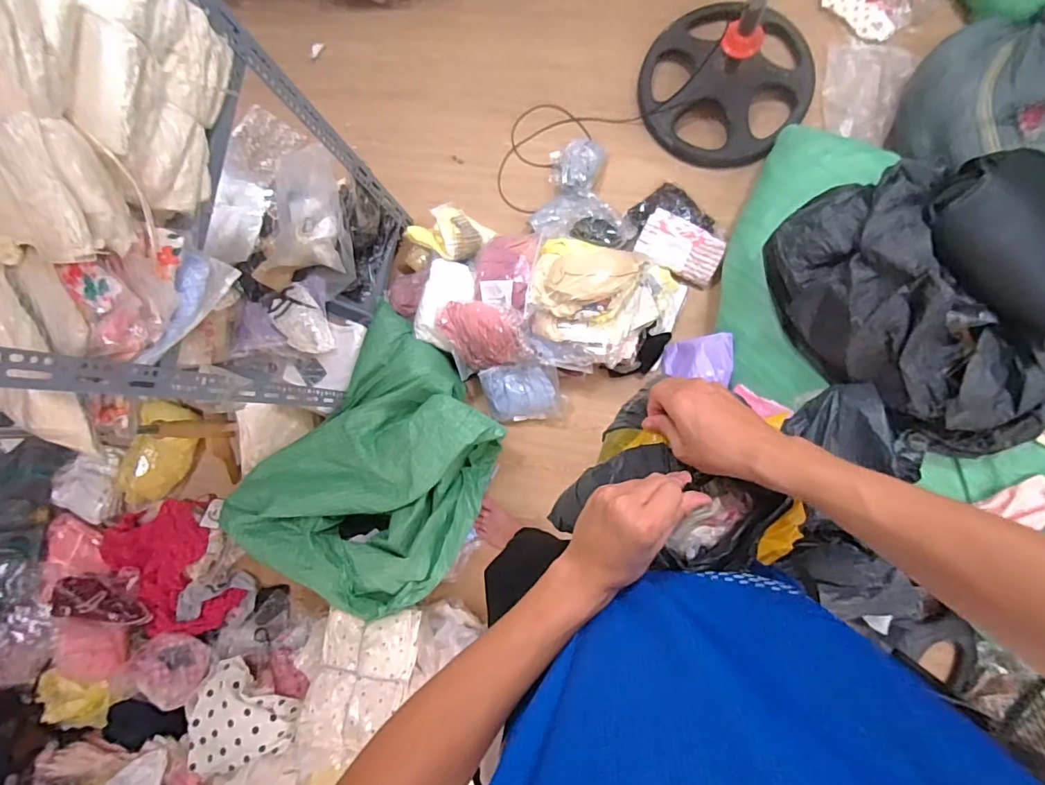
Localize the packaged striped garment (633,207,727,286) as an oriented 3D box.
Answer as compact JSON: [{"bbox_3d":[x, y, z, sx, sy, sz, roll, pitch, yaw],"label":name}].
[{"bbox_3d":[0.429,-0.393,1.357,0.220,0.032,0.126,32,114,7],"label":"packaged striped garment"}]

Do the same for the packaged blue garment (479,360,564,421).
[{"bbox_3d":[0.000,0.002,1.367,0.200,0.035,0.186,-7,124,10],"label":"packaged blue garment"}]

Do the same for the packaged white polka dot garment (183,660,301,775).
[{"bbox_3d":[-0.739,0.854,1.290,0.285,0.074,0.243,30,78,10],"label":"packaged white polka dot garment"}]

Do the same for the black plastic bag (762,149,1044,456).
[{"bbox_3d":[0.844,-0.206,0.962,0.534,0.190,0.596,-36,82,4],"label":"black plastic bag"}]

